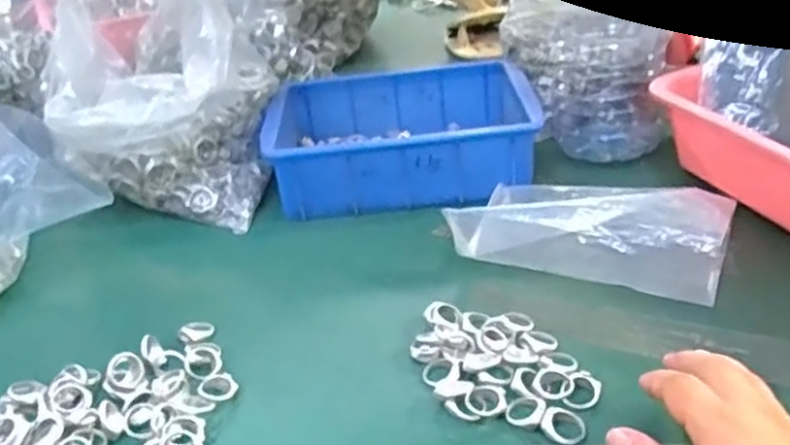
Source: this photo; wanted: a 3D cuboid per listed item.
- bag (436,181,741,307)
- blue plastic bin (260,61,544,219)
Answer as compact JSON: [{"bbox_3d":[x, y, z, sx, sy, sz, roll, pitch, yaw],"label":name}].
[{"bbox_3d":[0.144,0.000,0.559,0.192,0.061,0.093,11,35,25],"label":"bag"},{"bbox_3d":[0.004,-0.083,0.717,0.237,0.074,0.177,-4,31,2],"label":"blue plastic bin"}]

